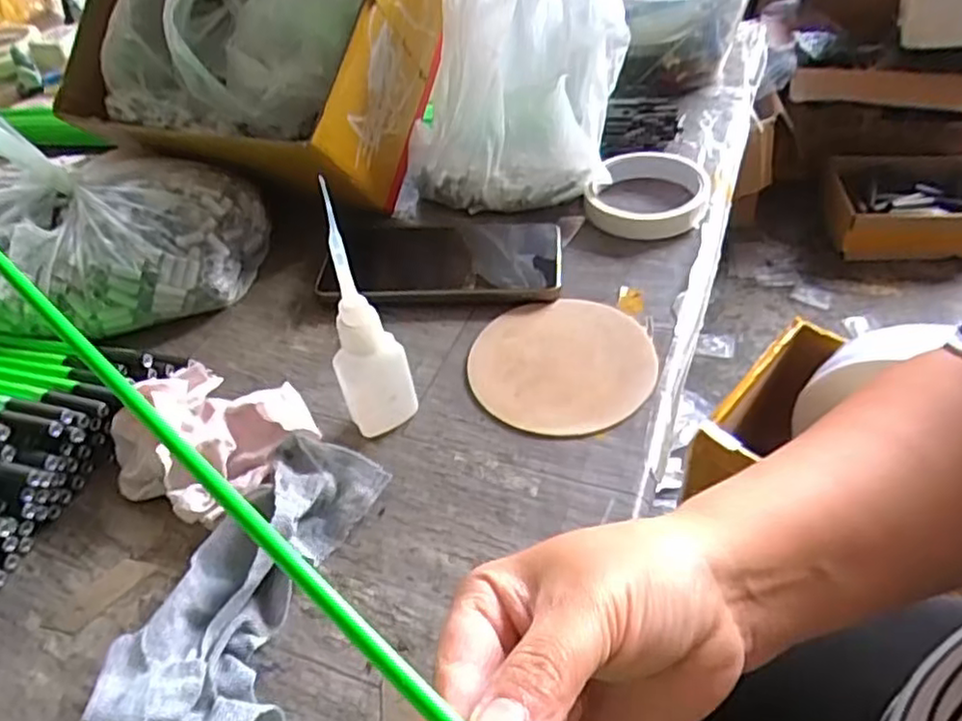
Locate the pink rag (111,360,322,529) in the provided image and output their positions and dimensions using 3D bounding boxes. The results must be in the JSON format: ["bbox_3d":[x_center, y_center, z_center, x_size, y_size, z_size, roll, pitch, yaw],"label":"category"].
[{"bbox_3d":[-0.144,0.037,0.364,0.087,0.038,0.087,20,51,24],"label":"pink rag"}]

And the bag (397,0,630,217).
[{"bbox_3d":[0.021,-0.215,0.496,0.157,0.171,0.134,3,46,10],"label":"bag"}]

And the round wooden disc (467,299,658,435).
[{"bbox_3d":[0.047,0.000,0.402,0.102,0.006,0.101,-3,45,3],"label":"round wooden disc"}]

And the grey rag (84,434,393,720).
[{"bbox_3d":[-0.099,0.093,0.293,0.063,0.056,0.152,6,47,13],"label":"grey rag"}]

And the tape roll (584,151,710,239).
[{"bbox_3d":[0.118,-0.119,0.492,0.082,0.026,0.080,7,47,13],"label":"tape roll"}]

